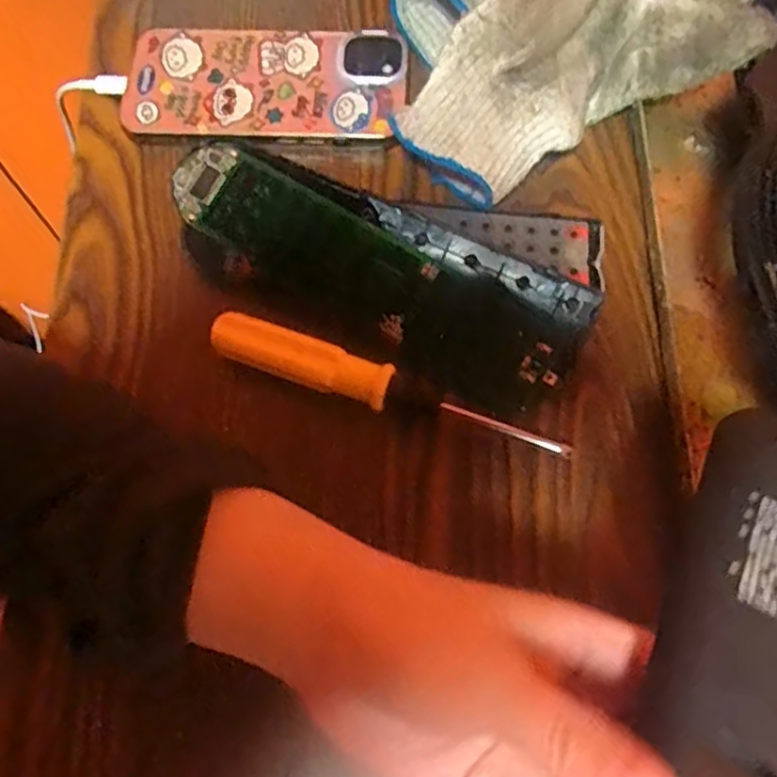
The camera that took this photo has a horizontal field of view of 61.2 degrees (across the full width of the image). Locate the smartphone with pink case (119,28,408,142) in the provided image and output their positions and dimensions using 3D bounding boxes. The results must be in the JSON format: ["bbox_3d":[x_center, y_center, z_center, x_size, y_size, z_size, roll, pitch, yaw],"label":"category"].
[{"bbox_3d":[-0.062,-0.156,0.336,0.141,0.011,0.068,-2,68,-1],"label":"smartphone with pink case"}]

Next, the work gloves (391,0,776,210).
[{"bbox_3d":[0.082,-0.178,0.314,0.186,0.072,0.128,-24,70,-9],"label":"work gloves"}]

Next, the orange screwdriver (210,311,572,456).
[{"bbox_3d":[-0.001,0.000,0.279,0.161,0.020,0.020,19,70,7],"label":"orange screwdriver"}]

